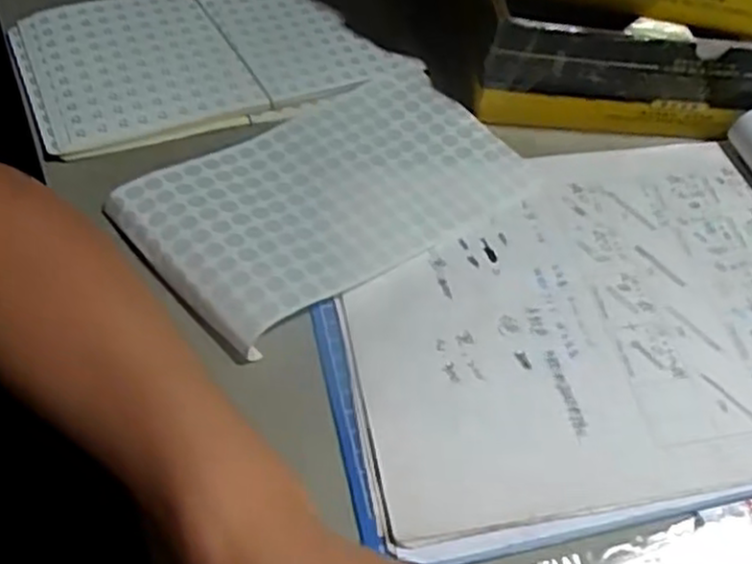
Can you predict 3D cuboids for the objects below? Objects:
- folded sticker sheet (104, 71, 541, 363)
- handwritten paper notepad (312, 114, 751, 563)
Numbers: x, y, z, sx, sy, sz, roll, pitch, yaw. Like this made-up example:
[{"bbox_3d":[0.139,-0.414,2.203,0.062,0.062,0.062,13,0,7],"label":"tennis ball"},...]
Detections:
[{"bbox_3d":[-0.023,-0.053,0.418,0.211,0.031,0.123,-31,62,-25],"label":"folded sticker sheet"},{"bbox_3d":[0.124,0.012,0.377,0.298,0.030,0.211,-7,55,-11],"label":"handwritten paper notepad"}]

